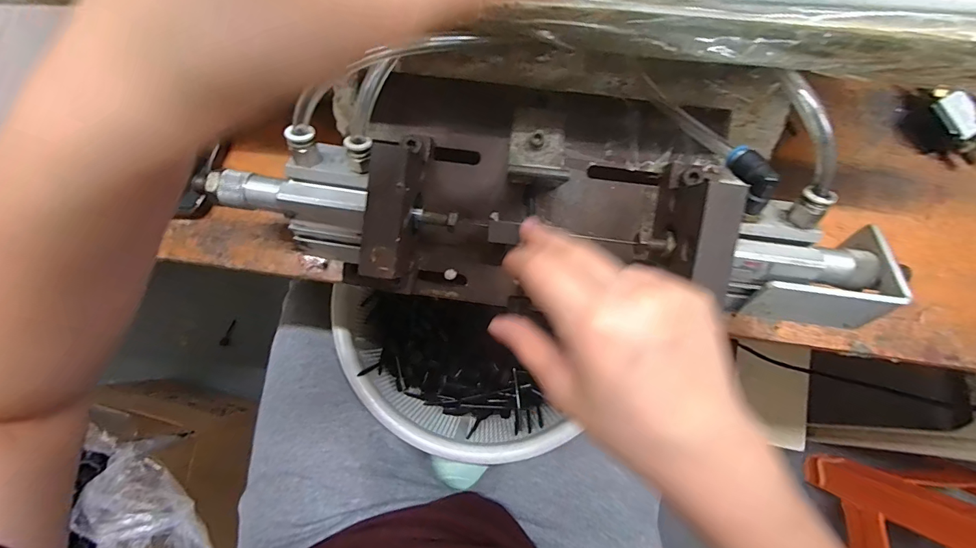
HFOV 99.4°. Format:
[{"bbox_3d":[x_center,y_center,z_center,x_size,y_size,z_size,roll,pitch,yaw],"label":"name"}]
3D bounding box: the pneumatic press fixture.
[{"bbox_3d":[0.036,-0.051,0.257,0.399,0.096,0.134,5,79,4],"label":"pneumatic press fixture"}]

